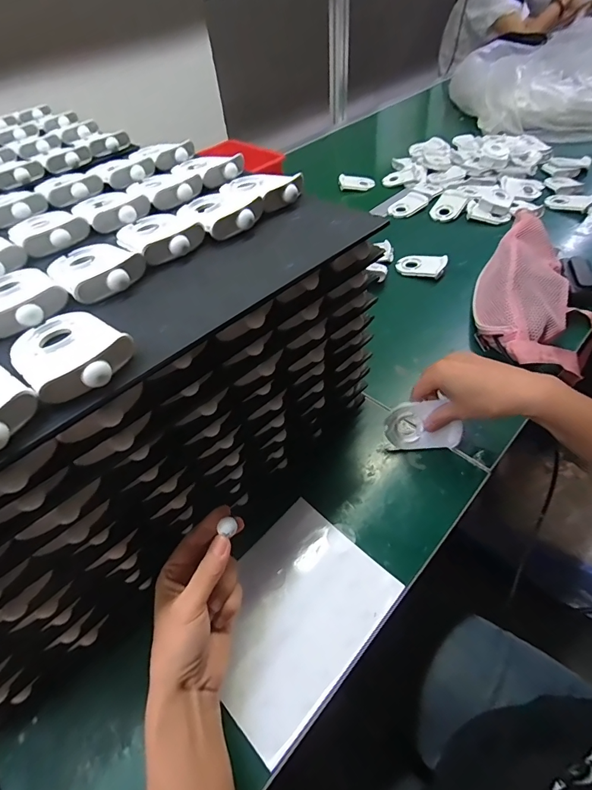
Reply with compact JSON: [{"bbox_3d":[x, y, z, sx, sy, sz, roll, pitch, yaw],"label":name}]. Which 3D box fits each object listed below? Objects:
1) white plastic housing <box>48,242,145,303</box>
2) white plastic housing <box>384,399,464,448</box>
[{"bbox_3d":[-0.158,-0.102,0.305,0.058,0.013,0.085,-38,56,-24],"label":"white plastic housing"},{"bbox_3d":[0.147,0.034,0.456,0.086,0.055,0.016,-2,12,4],"label":"white plastic housing"}]

